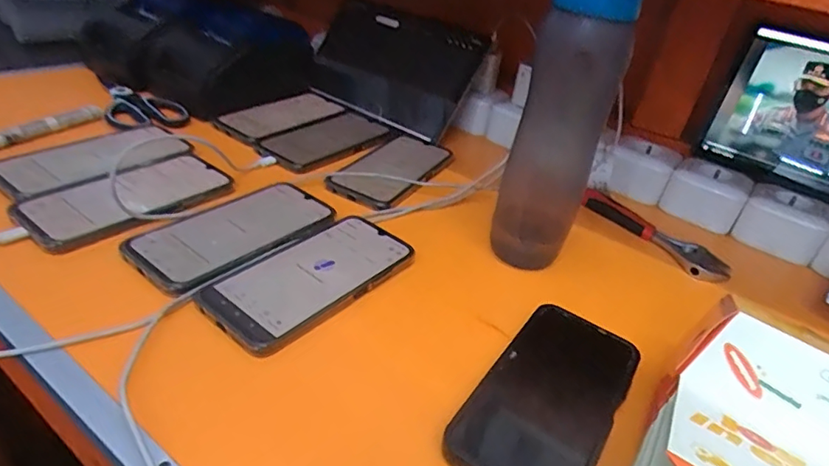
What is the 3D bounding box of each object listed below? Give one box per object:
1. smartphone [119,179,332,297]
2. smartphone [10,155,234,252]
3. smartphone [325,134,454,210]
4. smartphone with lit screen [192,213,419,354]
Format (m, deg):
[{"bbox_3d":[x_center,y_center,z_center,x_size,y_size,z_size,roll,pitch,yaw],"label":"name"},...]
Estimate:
[{"bbox_3d":[-0.151,-0.005,0.450,0.080,0.009,0.169,28,38,28],"label":"smartphone"},{"bbox_3d":[-0.249,-0.034,0.466,0.083,0.013,0.170,30,38,27],"label":"smartphone"},{"bbox_3d":[-0.026,-0.073,0.591,0.079,0.015,0.158,24,35,20],"label":"smartphone"},{"bbox_3d":[-0.079,0.033,0.418,0.079,0.015,0.169,28,38,28],"label":"smartphone with lit screen"}]

